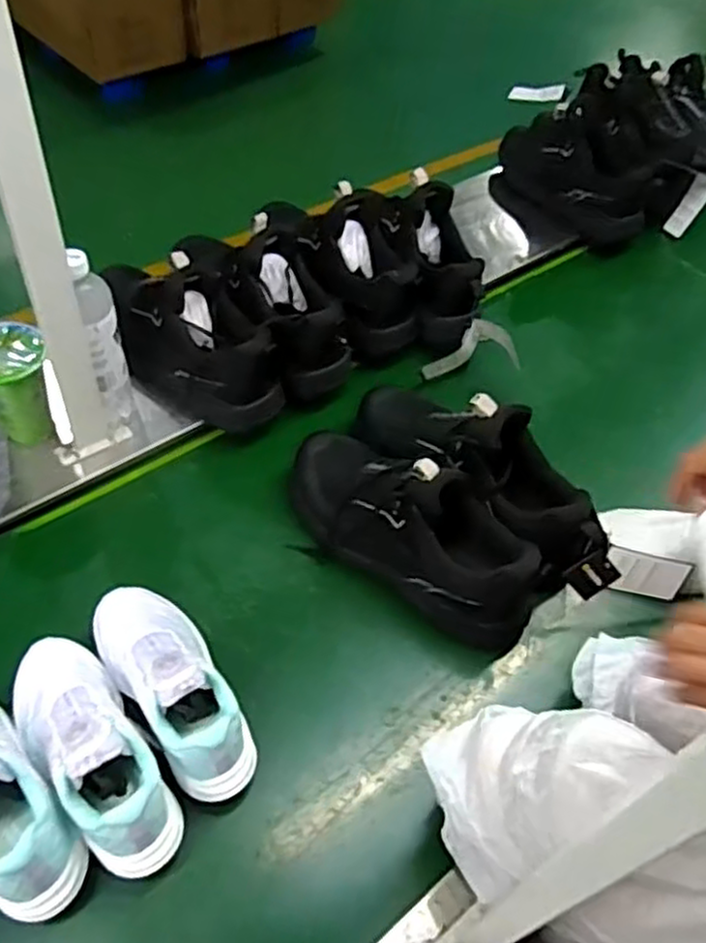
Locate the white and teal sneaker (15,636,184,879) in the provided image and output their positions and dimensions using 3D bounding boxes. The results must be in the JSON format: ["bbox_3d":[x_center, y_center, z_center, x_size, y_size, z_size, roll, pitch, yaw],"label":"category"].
[{"bbox_3d":[-0.232,0.239,0.648,0.088,0.108,0.230,-33,62,-27],"label":"white and teal sneaker"}]

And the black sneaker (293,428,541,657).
[{"bbox_3d":[0.062,0.053,0.800,0.312,0.162,0.106,31,55,18],"label":"black sneaker"}]

